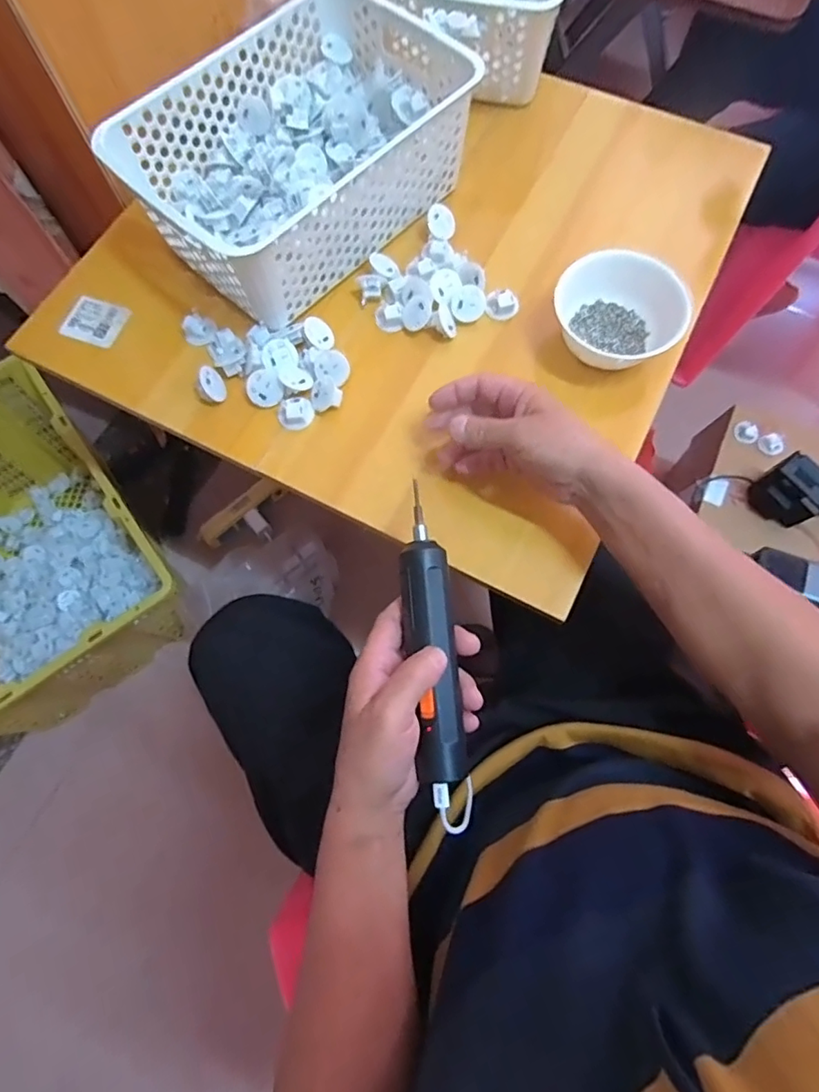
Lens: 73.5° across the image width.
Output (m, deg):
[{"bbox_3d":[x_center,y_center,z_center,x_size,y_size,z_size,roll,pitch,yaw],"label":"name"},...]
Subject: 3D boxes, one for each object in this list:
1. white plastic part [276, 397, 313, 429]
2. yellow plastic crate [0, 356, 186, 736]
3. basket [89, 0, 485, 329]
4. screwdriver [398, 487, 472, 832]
[{"bbox_3d":[-0.104,-0.122,0.506,0.027,0.015,0.030,37,76,11],"label":"white plastic part"},{"bbox_3d":[-0.601,0.010,0.881,0.347,0.275,0.499,-37,75,-11],"label":"yellow plastic crate"},{"bbox_3d":[-0.103,-0.376,0.532,0.204,0.102,0.305,41,77,12],"label":"basket"},{"bbox_3d":[0.017,0.077,0.388,0.034,0.026,0.230,-7,79,-2],"label":"screwdriver"}]

